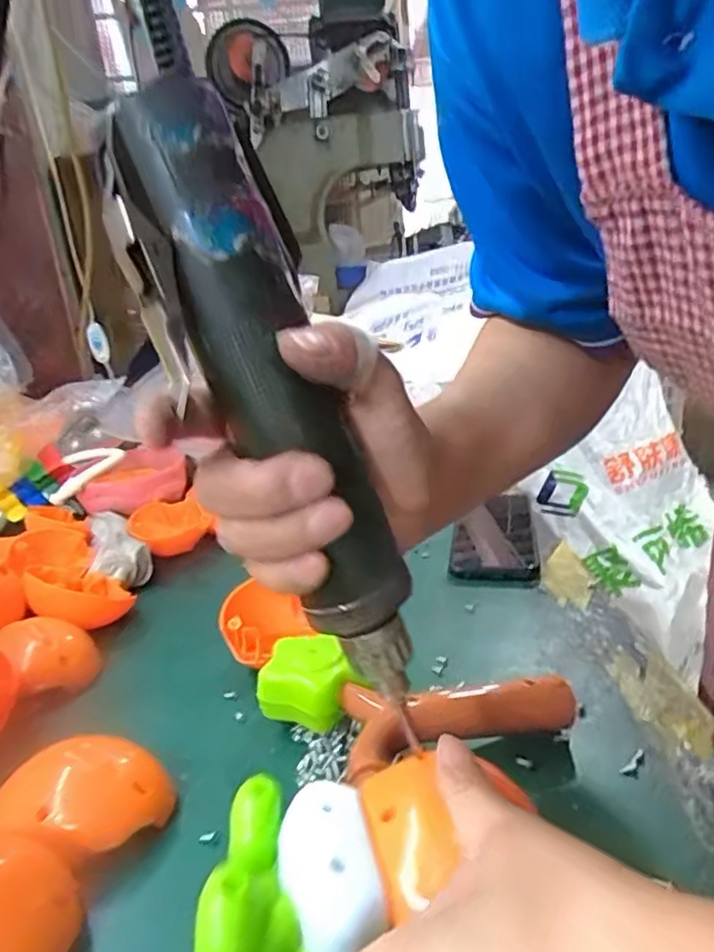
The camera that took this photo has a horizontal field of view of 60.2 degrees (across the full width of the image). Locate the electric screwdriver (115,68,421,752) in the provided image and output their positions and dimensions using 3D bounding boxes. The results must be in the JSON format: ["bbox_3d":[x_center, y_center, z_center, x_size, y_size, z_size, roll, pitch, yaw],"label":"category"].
[{"bbox_3d":[-0.027,-0.017,0.213,0.040,0.217,0.030,-17,13,28],"label":"electric screwdriver"}]

